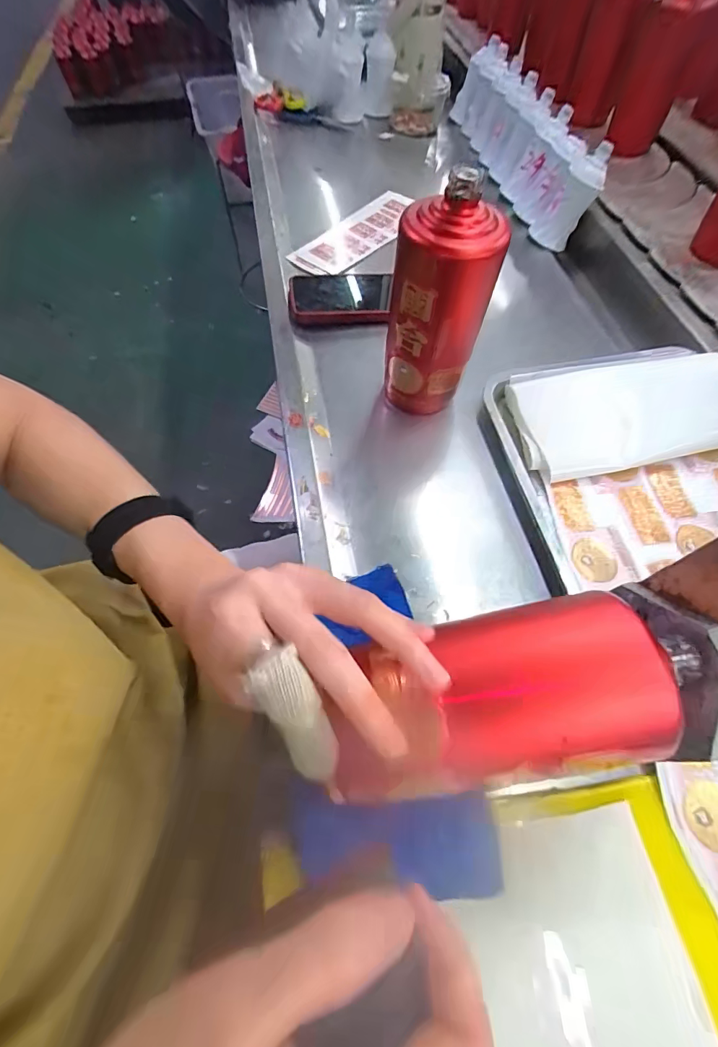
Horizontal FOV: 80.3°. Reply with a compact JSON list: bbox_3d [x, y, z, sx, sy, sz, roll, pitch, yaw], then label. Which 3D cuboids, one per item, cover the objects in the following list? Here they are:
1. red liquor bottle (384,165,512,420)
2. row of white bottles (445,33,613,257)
[{"bbox_3d":[0.069,-0.181,0.379,0.067,0.192,0.071,0,63,0],"label":"red liquor bottle"},{"bbox_3d":[0.271,-0.673,0.730,0.094,0.108,0.494,-8,63,-4],"label":"row of white bottles"}]

